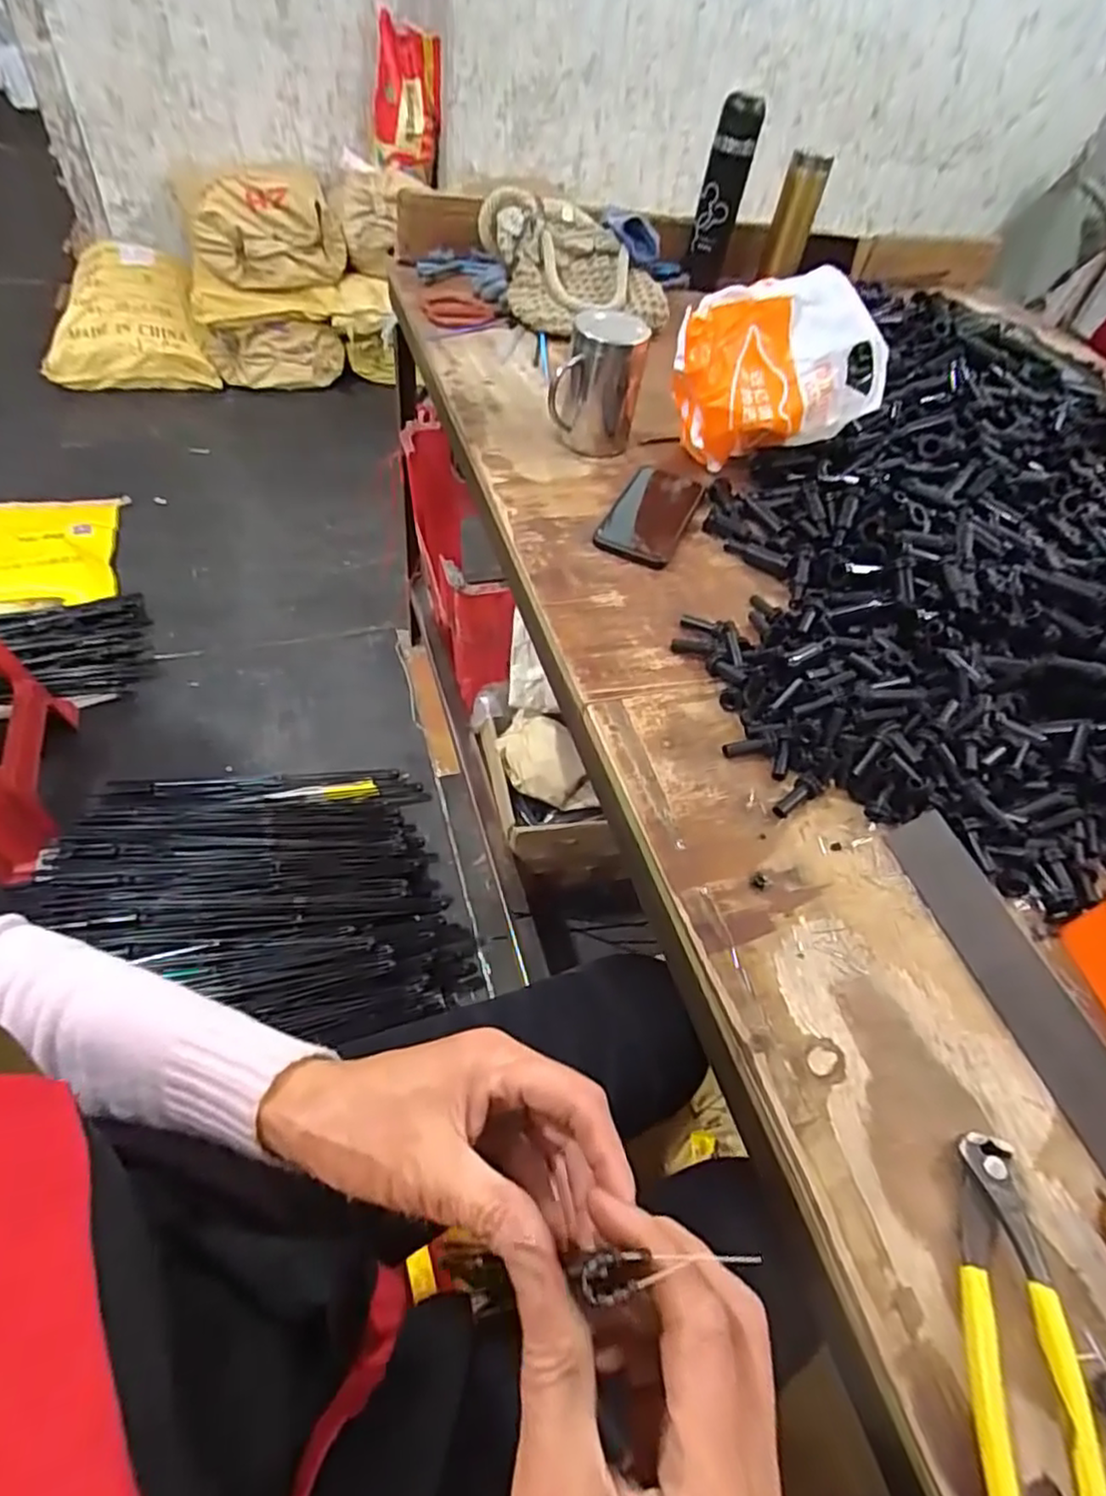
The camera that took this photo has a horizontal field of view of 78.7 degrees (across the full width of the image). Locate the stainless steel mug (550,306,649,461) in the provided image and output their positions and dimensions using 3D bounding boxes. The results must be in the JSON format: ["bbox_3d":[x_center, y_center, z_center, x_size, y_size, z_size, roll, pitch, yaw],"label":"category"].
[{"bbox_3d":[0.046,-0.378,0.705,0.089,0.118,0.083,10,52,0],"label":"stainless steel mug"}]

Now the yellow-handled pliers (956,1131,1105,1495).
[{"bbox_3d":[0.210,0.268,0.301,0.048,0.020,0.165,15,51,2],"label":"yellow-handled pliers"}]

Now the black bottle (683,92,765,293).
[{"bbox_3d":[0.259,-0.849,1.055,0.062,0.243,0.077,15,51,2],"label":"black bottle"}]

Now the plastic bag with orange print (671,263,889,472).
[{"bbox_3d":[0.220,-0.377,0.695,0.205,0.156,0.102,-4,53,-13],"label":"plastic bag with orange print"}]

